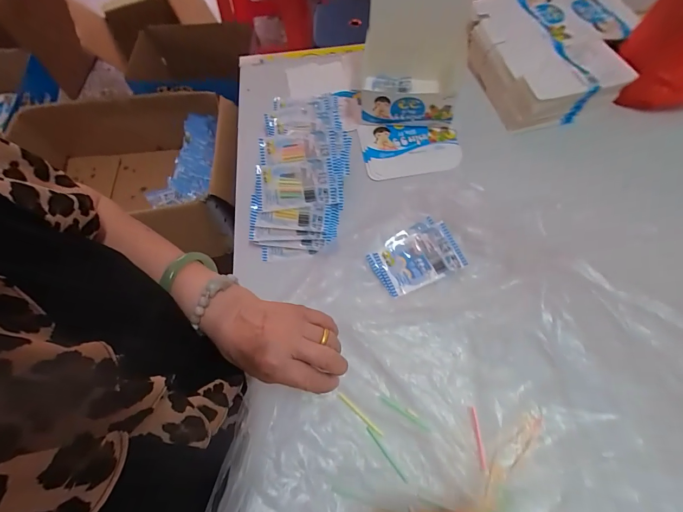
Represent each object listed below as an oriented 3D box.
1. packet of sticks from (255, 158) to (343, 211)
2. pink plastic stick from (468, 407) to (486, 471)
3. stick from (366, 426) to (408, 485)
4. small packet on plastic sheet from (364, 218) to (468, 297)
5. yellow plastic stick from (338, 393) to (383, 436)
[{"bbox_3d":[-0.058,-0.094,0.462,0.119,0.018,0.063,-6,77,0],"label":"packet of sticks"},{"bbox_3d":[0.145,0.192,0.363,0.008,0.004,0.059,-6,66,1],"label":"pink plastic stick"},{"bbox_3d":[0.047,0.210,0.363,0.004,0.004,0.062,-37,69,-12],"label":"stick"},{"bbox_3d":[0.096,0.001,0.443,0.108,0.016,0.077,-25,67,-8],"label":"small packet on plastic sheet"},{"bbox_3d":[0.021,0.176,0.380,0.062,0.004,0.005,39,74,18],"label":"yellow plastic stick"}]

